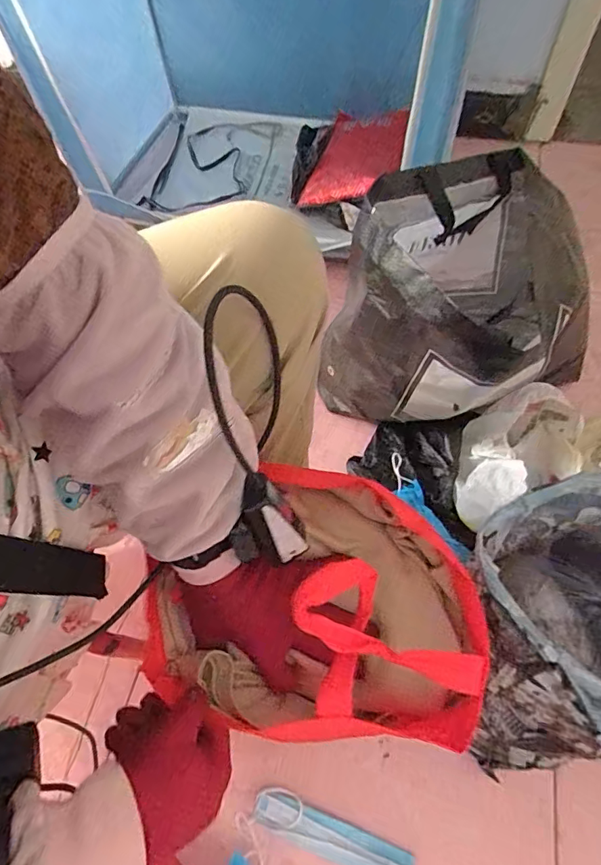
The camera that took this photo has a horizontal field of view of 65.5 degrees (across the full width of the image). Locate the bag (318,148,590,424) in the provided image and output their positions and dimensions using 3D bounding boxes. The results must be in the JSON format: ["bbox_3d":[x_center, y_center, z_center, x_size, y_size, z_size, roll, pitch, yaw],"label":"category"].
[{"bbox_3d":[0.244,-0.183,0.660,0.323,0.294,0.366,33,68,19],"label":"bag"}]

